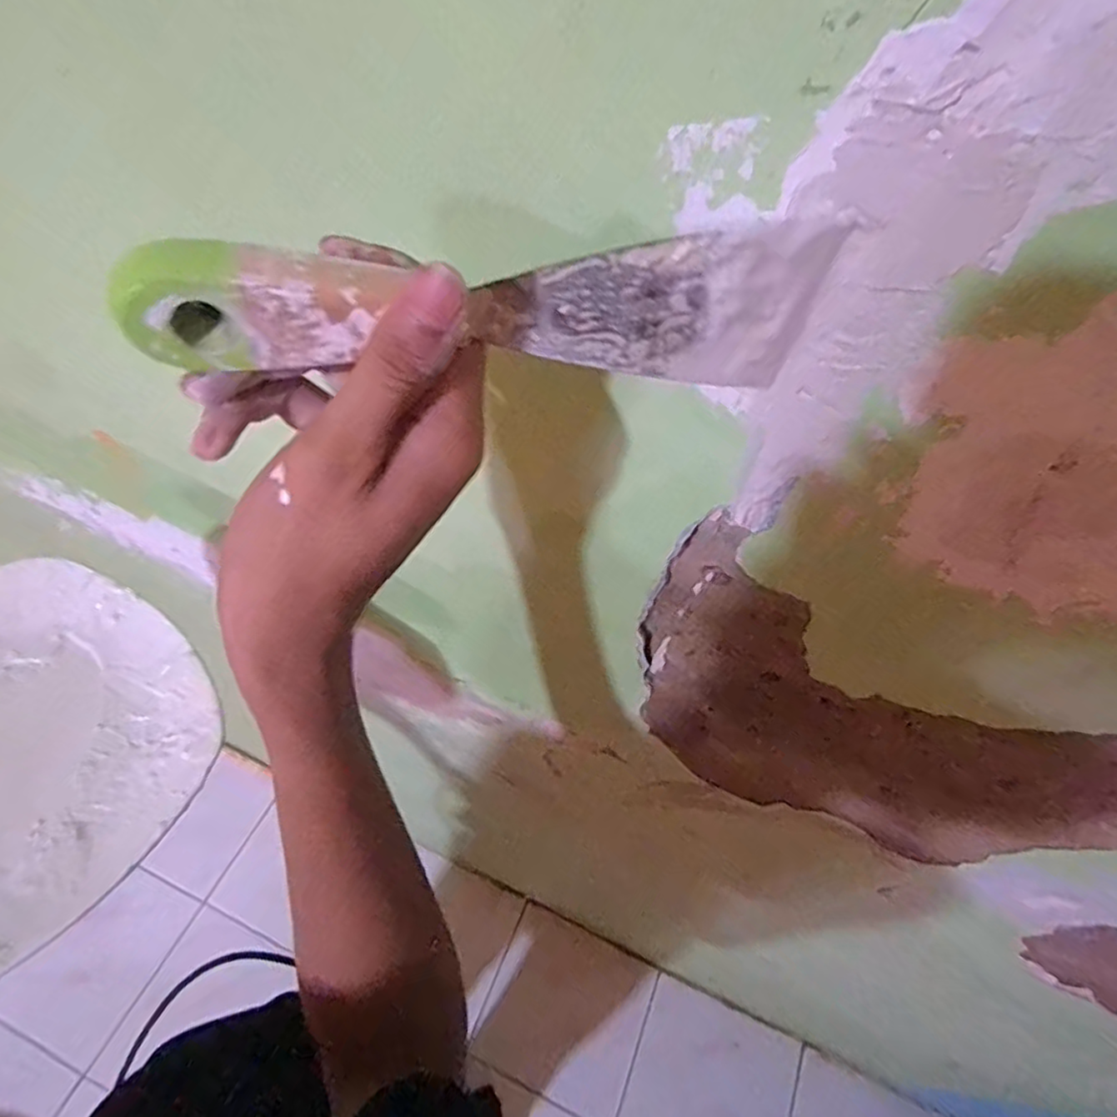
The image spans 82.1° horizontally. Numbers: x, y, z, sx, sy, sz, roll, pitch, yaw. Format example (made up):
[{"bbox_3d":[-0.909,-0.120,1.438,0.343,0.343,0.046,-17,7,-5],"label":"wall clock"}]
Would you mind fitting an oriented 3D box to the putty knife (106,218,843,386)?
[{"bbox_3d":[-0.012,-0.073,0.190,0.200,0.054,0.011,-6,55,-15],"label":"putty knife"}]

